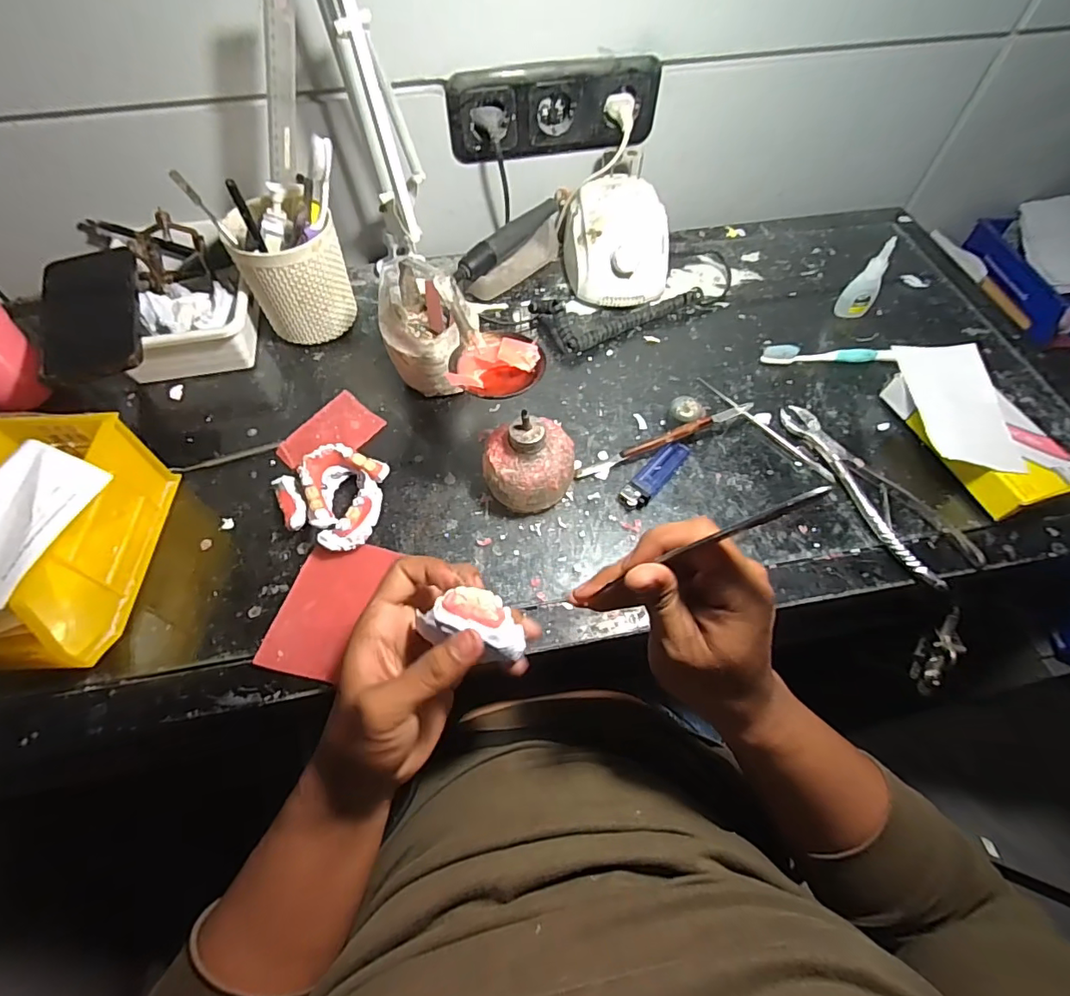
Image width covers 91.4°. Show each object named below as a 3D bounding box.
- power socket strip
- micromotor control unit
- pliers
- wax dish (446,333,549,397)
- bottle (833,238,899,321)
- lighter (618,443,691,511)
[{"bbox_3d":[0.024,-0.404,0.556,0.218,0.093,0.034,-10,60,-6],"label":"power socket strip"},{"bbox_3d":[0.091,-0.285,0.582,0.108,0.078,0.137,-5,59,-3],"label":"micromotor control unit"},{"bbox_3d":[0.298,-0.015,0.461,0.061,0.017,0.194,-20,61,-12],"label":"pliers"},{"bbox_3d":[-0.028,-0.102,0.399,0.069,0.018,0.060,15,60,8],"label":"wax dish"},{"bbox_3d":[0.353,-0.228,0.552,0.032,0.082,0.024,31,64,17],"label":"bottle"},{"bbox_3d":[0.108,-0.021,0.461,0.024,0.013,0.087,39,66,21],"label":"lighter"}]

